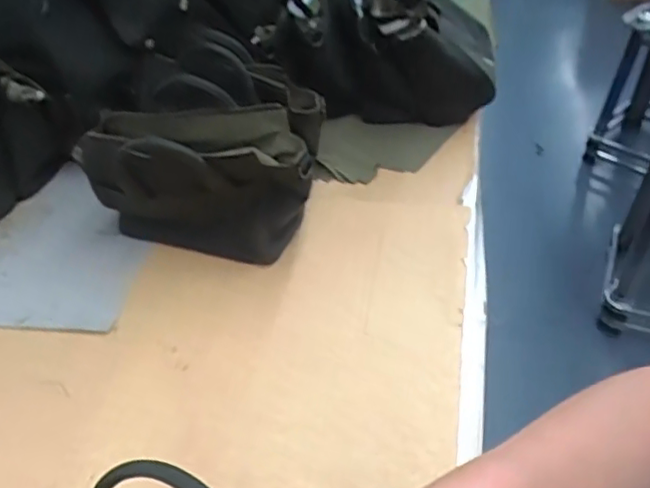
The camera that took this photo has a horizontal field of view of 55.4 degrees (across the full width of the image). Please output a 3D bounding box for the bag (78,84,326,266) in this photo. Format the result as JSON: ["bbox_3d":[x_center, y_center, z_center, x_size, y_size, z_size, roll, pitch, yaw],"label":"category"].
[{"bbox_3d":[-0.155,-0.067,0.769,0.275,0.184,0.091,2,45,7],"label":"bag"}]

